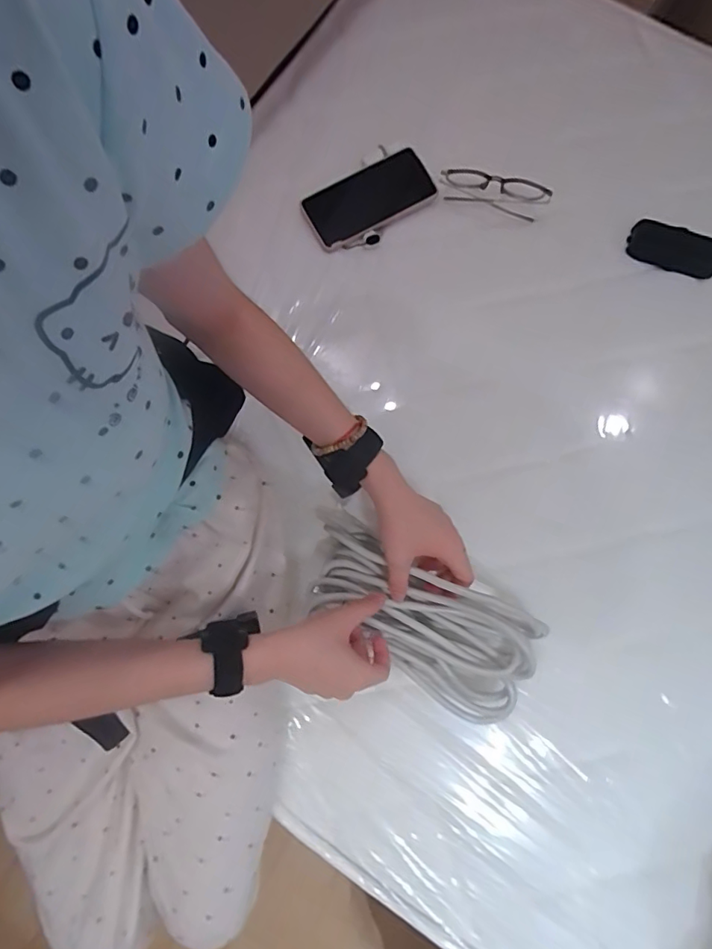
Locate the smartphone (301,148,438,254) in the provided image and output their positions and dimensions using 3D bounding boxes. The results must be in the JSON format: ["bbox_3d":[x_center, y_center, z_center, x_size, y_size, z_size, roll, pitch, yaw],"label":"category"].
[{"bbox_3d":[0.016,-0.360,0.658,0.167,0.015,0.091,-28,78,-7],"label":"smartphone"}]

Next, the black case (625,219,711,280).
[{"bbox_3d":[0.411,-0.291,0.654,0.113,0.025,0.048,19,77,4],"label":"black case"}]

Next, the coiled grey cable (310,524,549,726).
[{"bbox_3d":[0.061,0.144,0.486,0.220,0.072,0.107,29,78,5],"label":"coiled grey cable"}]

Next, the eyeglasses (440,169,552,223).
[{"bbox_3d":[0.177,-0.364,0.649,0.138,0.032,0.032,14,77,3],"label":"eyeglasses"}]

